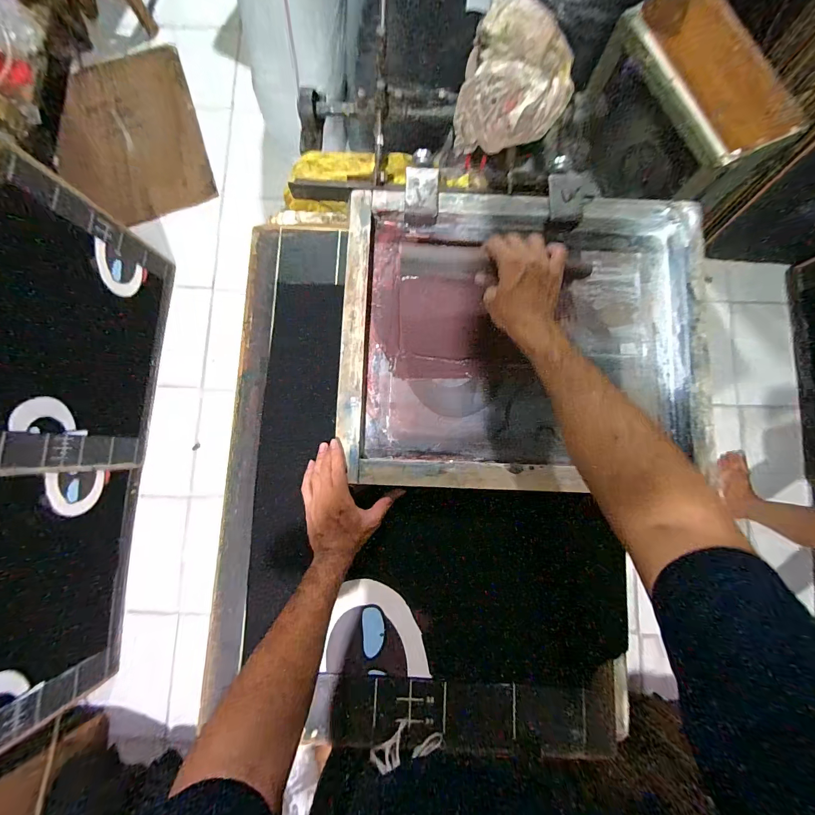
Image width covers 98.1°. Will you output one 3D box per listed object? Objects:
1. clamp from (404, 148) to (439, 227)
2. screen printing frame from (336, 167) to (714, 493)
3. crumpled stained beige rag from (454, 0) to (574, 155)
[{"bbox_3d":[0.024,-0.360,0.581,0.055,0.044,0.126,2,82,1],"label":"clamp"},{"bbox_3d":[0.180,-0.110,0.562,0.554,0.055,0.468,2,82,1],"label":"screen printing frame"},{"bbox_3d":[0.182,-0.529,0.575,0.177,0.130,0.213,16,83,3],"label":"crumpled stained beige rag"}]

